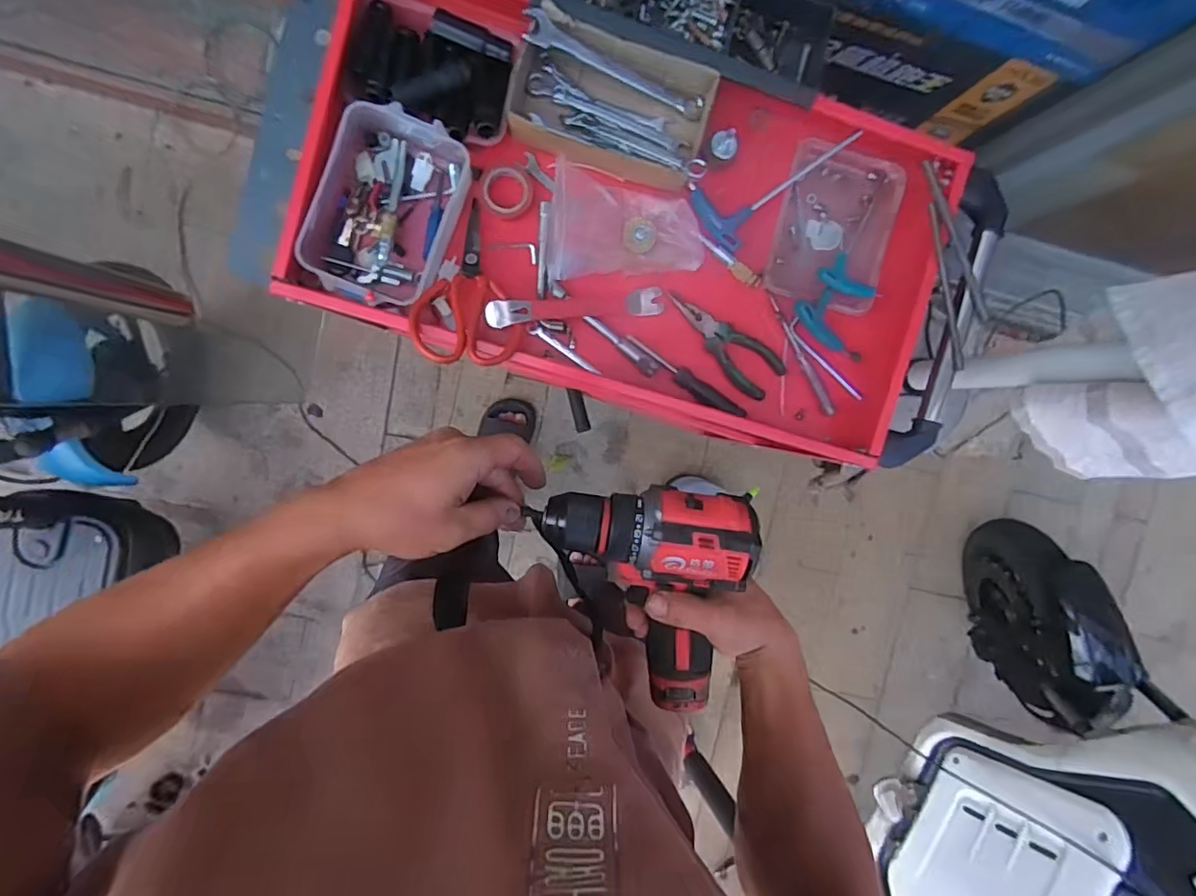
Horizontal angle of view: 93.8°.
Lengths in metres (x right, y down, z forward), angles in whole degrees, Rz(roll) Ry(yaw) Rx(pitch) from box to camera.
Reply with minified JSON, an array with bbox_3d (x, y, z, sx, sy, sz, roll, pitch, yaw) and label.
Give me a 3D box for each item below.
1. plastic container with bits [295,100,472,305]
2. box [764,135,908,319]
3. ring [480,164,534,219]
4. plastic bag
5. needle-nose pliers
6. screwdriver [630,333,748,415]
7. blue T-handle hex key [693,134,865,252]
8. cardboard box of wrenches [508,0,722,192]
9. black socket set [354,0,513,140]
[{"bbox_3d":[-0.219,-0.245,0.580,0.134,0.054,0.190,21,91,-7],"label":"plastic container with bits"},{"bbox_3d":[0.270,-0.259,0.634,0.130,0.027,0.183,10,92,-7],"label":"box"},{"bbox_3d":[-0.098,-0.276,0.604,0.055,0.008,0.053,0,93,-7],"label":"ring"},{"bbox_3d":[0.033,-0.235,0.601,0.165,0.034,0.113,5,92,-7],"label":"plastic bag"},{"bbox_3d":[0.147,-0.124,0.635,0.055,0.011,0.149,-43,97,-3],"label":"needle-nose pliers"},{"bbox_3d":[0.101,-0.080,0.637,0.156,0.019,0.021,35,89,-7],"label":"screwdriver"},{"bbox_3d":[0.186,-0.305,0.612,0.183,0.036,0.087,-42,97,-3],"label":"blue T-handle hex key"},{"bbox_3d":[0.018,-0.355,0.582,0.214,0.052,0.125,12,92,-7],"label":"cardboard box of wrenches"},{"bbox_3d":[-0.167,-0.377,0.569,0.144,0.039,0.110,12,92,-7],"label":"black socket set"}]

